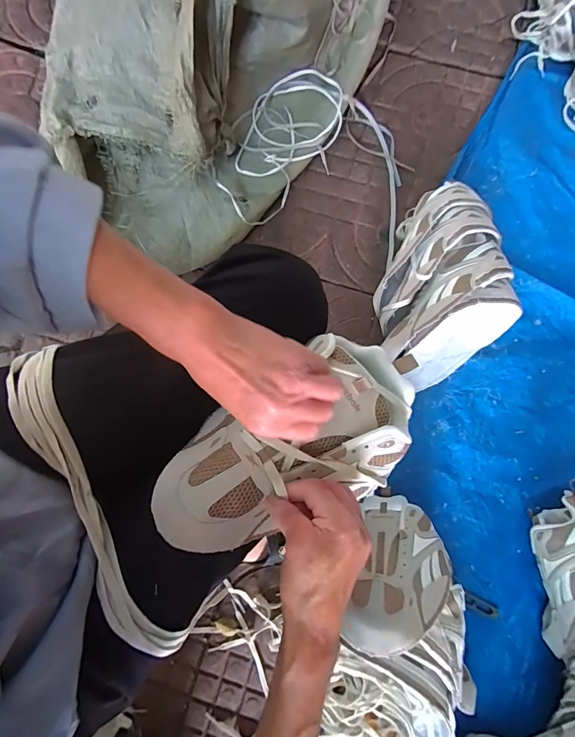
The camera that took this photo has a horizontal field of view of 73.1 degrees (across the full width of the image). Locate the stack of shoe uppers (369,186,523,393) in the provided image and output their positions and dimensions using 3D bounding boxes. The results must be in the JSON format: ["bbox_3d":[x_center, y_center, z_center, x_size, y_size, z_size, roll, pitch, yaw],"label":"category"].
[{"bbox_3d":[0.248,-0.134,0.650,0.221,0.159,0.285,-24,81,-4],"label":"stack of shoe uppers"}]

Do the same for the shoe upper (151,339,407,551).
[{"bbox_3d":[0.005,0.067,0.334,0.239,0.057,0.130,-27,81,-12],"label":"shoe upper"}]

